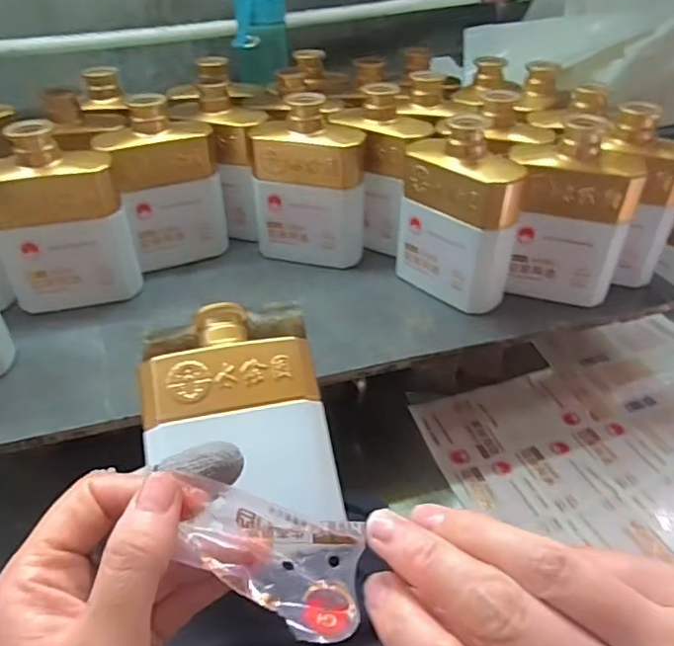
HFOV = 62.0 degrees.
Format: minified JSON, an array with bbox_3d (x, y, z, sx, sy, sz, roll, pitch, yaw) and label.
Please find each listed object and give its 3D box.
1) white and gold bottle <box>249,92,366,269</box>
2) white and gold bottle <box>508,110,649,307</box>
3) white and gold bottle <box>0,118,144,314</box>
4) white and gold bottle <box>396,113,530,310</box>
[{"bbox_3d":[-0.030,-0.144,0.586,0.115,0.163,0.053,6,40,7],"label":"white and gold bottle"},{"bbox_3d":[0.210,-0.103,0.519,0.106,0.157,0.064,6,40,7],"label":"white and gold bottle"},{"bbox_3d":[-0.254,-0.093,0.510,0.113,0.158,0.051,-8,40,-10],"label":"white and gold bottle"},{"bbox_3d":[0.111,-0.100,0.520,0.047,0.158,0.109,-30,48,-31],"label":"white and gold bottle"}]

